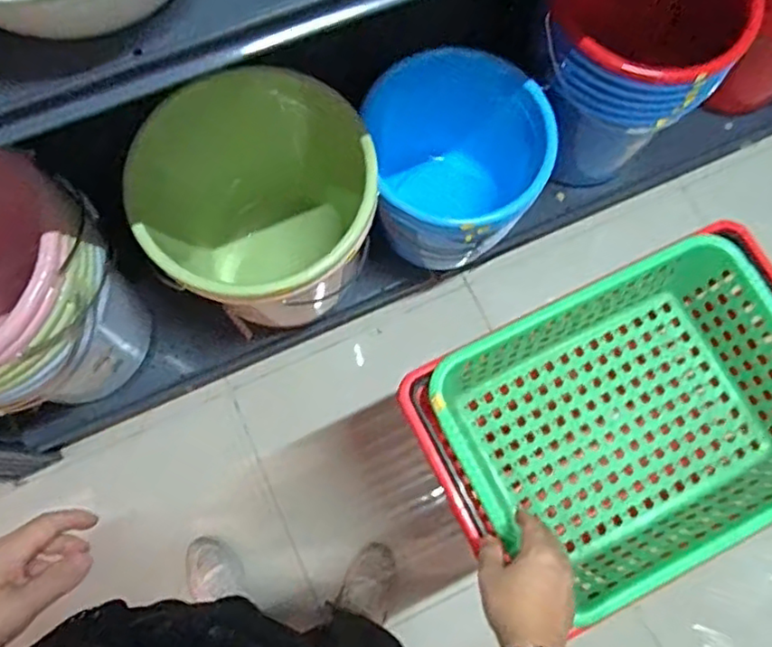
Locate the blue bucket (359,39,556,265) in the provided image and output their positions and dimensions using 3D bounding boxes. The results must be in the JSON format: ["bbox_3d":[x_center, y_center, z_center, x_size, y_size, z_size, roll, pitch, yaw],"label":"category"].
[{"bbox_3d":[0.138,-0.282,1.156,0.303,0.294,0.285,0,75,1],"label":"blue bucket"}]

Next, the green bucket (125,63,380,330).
[{"bbox_3d":[-0.190,-0.177,1.116,0.392,0.377,0.334,-32,77,-7],"label":"green bucket"}]

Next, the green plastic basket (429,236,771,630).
[{"bbox_3d":[0.295,0.115,0.756,0.422,0.126,0.309,-26,77,-6],"label":"green plastic basket"}]

